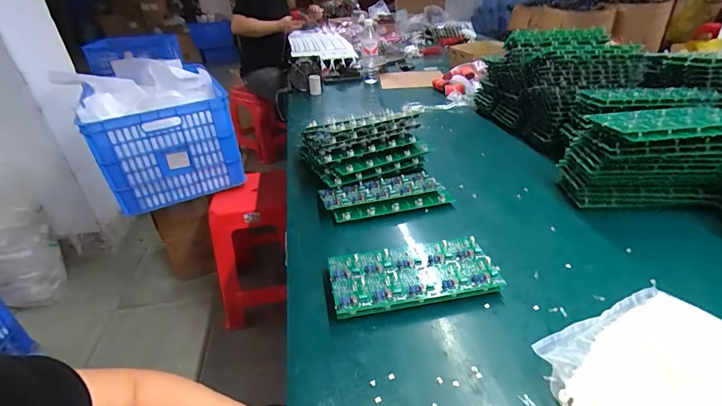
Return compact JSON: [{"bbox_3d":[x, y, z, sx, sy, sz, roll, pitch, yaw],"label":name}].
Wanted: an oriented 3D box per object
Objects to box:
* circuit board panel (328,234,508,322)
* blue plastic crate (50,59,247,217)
[{"bbox_3d":[0.072,0.102,0.521,0.224,0.029,0.102,-8,32,-8],"label":"circuit board panel"},{"bbox_3d":[-0.739,-0.280,1.366,0.421,0.350,0.608,-20,35,-24],"label":"blue plastic crate"}]

